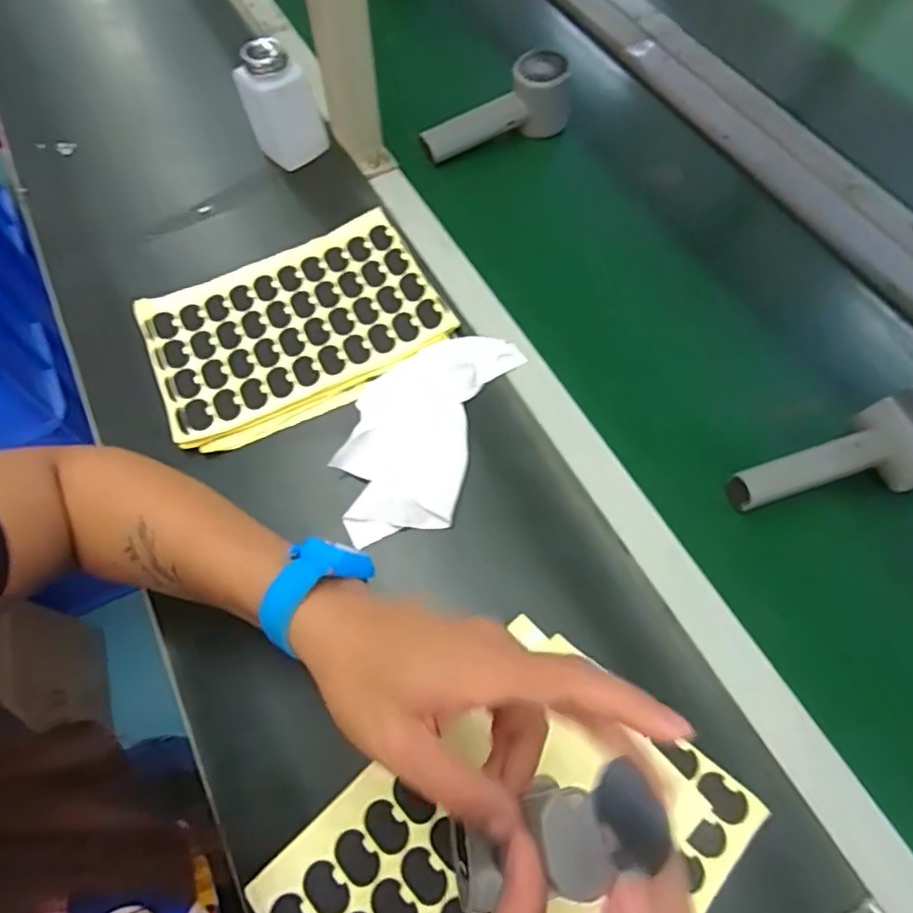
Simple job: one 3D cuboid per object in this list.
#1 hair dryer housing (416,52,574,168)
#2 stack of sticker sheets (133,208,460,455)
[{"bbox_3d":[0.040,-0.338,0.577,0.154,0.045,0.052,-26,68,-13],"label":"hair dryer housing"},{"bbox_3d":[-0.133,-0.108,0.489,0.230,0.010,0.159,-22,67,-9],"label":"stack of sticker sheets"}]

